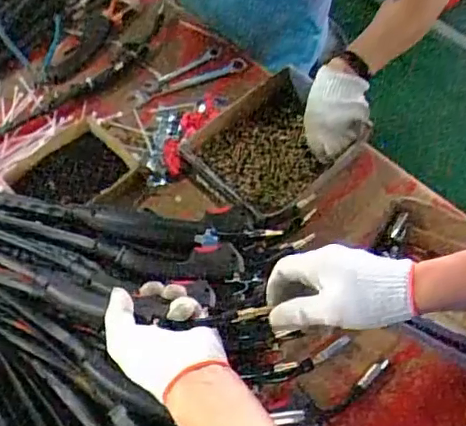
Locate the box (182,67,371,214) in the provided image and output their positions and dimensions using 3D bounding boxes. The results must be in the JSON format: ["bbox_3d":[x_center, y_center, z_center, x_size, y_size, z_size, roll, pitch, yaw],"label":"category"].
[{"bbox_3d":[0.061,-0.105,0.916,0.201,0.064,0.243,41,67,20],"label":"box"}]

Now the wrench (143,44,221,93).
[{"bbox_3d":[-0.089,-0.261,1.051,0.175,0.007,0.028,-36,74,-27],"label":"wrench"}]

